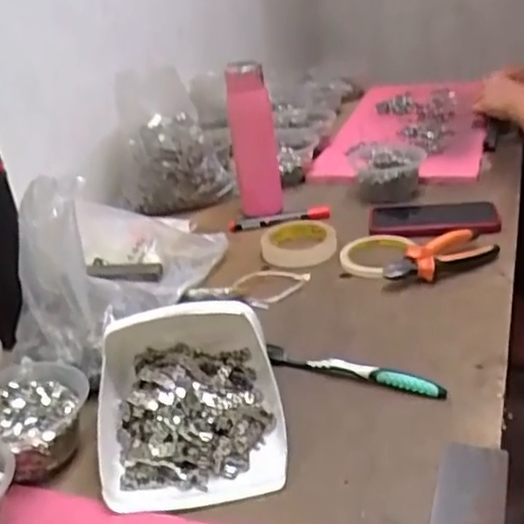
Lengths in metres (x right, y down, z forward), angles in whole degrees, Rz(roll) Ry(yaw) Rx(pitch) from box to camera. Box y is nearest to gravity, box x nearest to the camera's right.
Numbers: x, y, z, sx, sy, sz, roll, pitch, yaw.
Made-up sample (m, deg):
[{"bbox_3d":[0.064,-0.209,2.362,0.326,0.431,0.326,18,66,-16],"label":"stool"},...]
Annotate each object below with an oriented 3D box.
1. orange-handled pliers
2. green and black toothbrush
[{"bbox_3d":[0.208,-0.007,0.794,0.144,0.031,0.052,-19,29,-22],"label":"orange-handled pliers"},{"bbox_3d":[0.082,0.101,0.632,0.175,0.016,0.017,9,31,29],"label":"green and black toothbrush"}]

